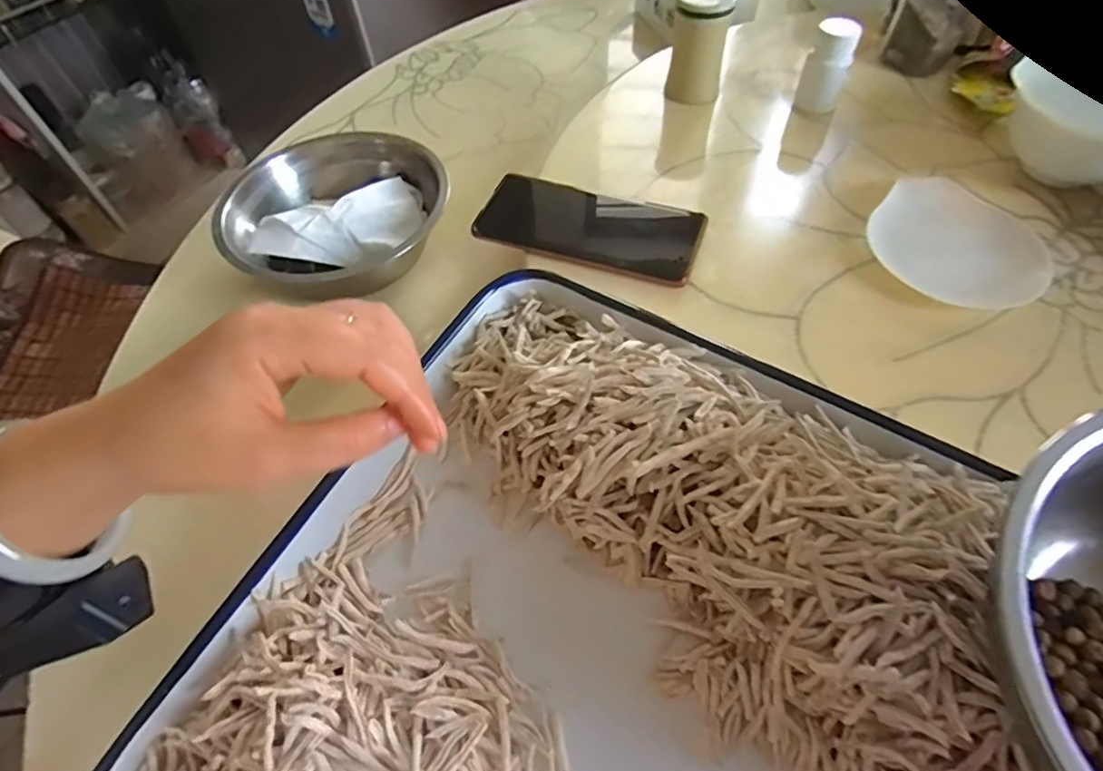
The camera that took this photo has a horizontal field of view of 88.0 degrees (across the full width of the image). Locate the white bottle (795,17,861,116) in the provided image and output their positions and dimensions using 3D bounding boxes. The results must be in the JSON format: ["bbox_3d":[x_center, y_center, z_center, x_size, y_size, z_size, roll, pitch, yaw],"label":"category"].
[{"bbox_3d":[0.233,-0.269,0.483,0.033,0.065,0.037,18,58,14],"label":"white bottle"}]

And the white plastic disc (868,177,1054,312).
[{"bbox_3d":[0.284,-0.101,0.399,0.111,0.010,0.111,-1,55,2],"label":"white plastic disc"}]

